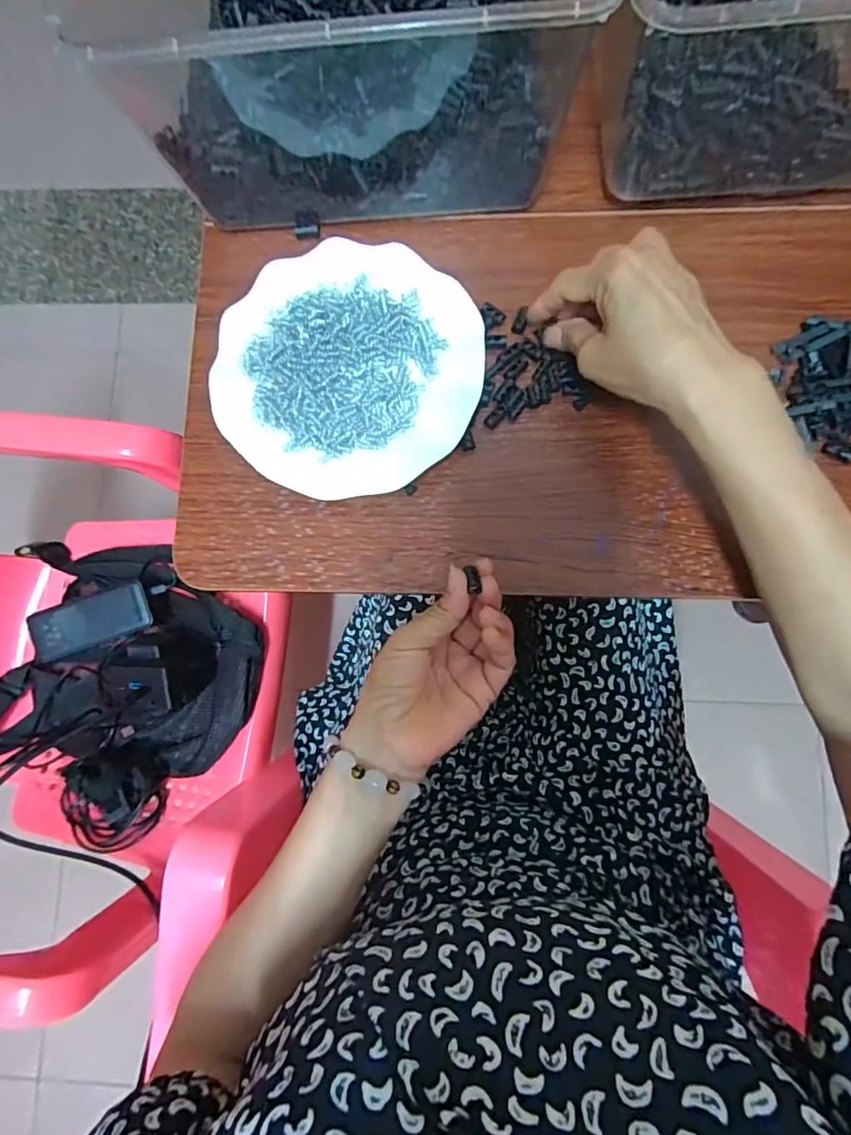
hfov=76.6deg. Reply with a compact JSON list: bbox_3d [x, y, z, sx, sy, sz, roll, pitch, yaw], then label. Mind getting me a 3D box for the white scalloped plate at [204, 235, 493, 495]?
[{"bbox_3d":[-0.054,-0.143,0.388,0.182,0.022,0.178,0,82,2],"label":"white scalloped plate"}]

